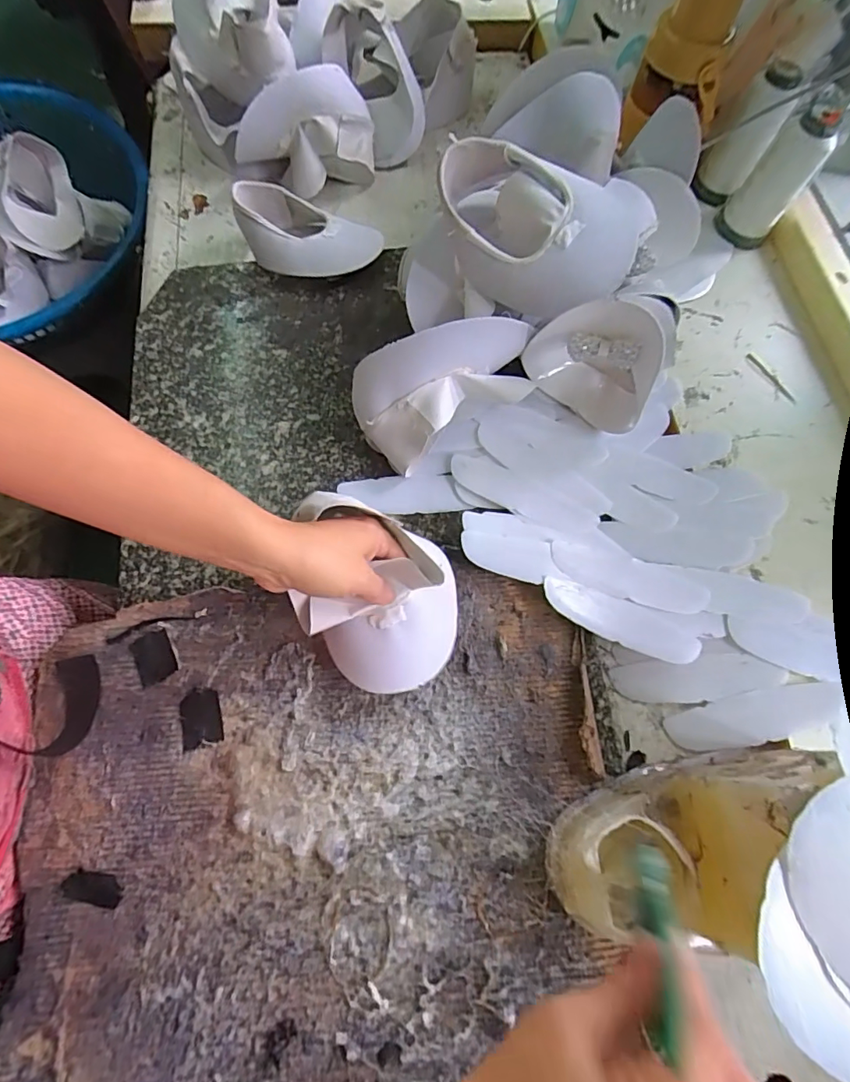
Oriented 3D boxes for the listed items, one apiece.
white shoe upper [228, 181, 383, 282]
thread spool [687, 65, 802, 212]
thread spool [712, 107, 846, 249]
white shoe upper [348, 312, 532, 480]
[{"bbox_3d":[-0.129,-0.325,0.533,0.162,0.056,0.100,27,72,7],"label":"white shoe upper"},{"bbox_3d":[0.340,-0.430,0.543,0.055,0.114,0.061,31,72,9],"label":"thread spool"},{"bbox_3d":[0.368,-0.381,0.526,0.057,0.108,0.053,31,72,9],"label":"thread spool"},{"bbox_3d":[0.014,-0.123,0.426,0.150,0.100,0.096,-7,71,-4],"label":"white shoe upper"}]

